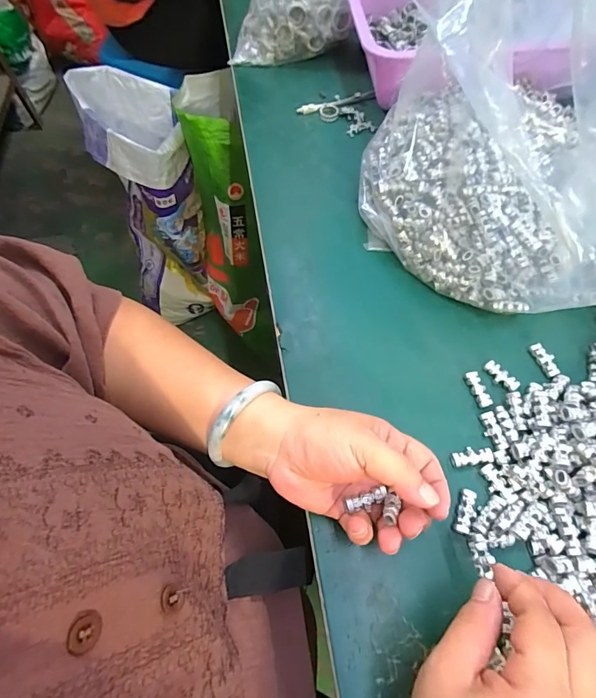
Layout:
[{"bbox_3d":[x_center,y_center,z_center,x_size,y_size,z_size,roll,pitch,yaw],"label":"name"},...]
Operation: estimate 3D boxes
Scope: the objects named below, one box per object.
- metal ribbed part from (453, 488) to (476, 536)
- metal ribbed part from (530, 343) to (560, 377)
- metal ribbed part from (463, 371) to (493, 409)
[{"bbox_3d":[0.120,0.116,0.287,0.011,0.005,0.031,20,66,11],"label":"metal ribbed part"},{"bbox_3d":[0.209,0.009,0.339,0.012,0.009,0.030,-23,65,-9],"label":"metal ribbed part"},{"bbox_3d":[0.148,0.033,0.329,0.012,0.006,0.030,-16,64,-6],"label":"metal ribbed part"}]

